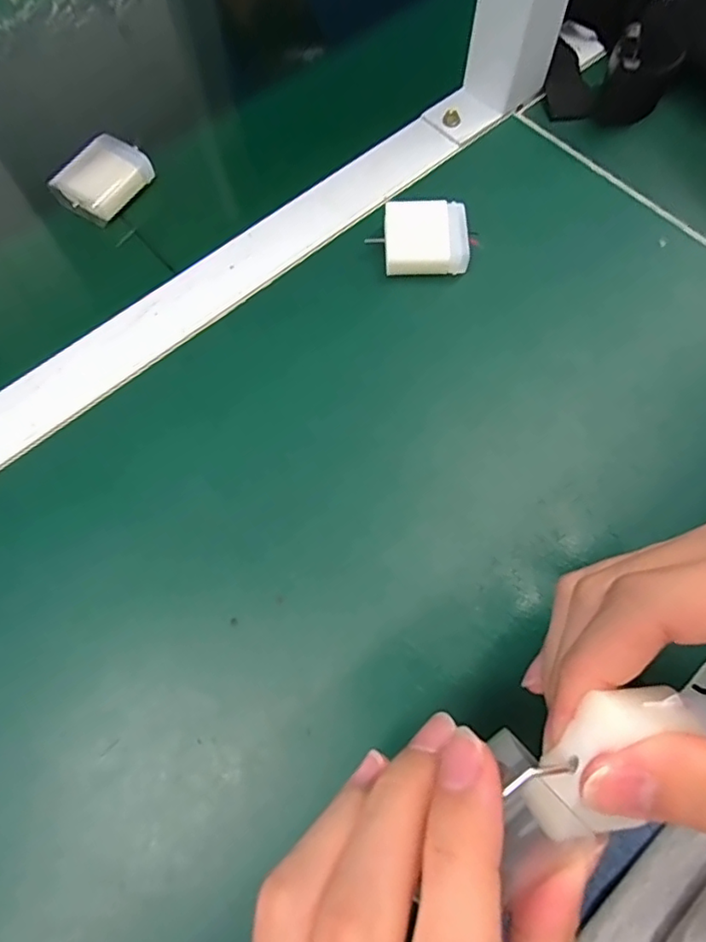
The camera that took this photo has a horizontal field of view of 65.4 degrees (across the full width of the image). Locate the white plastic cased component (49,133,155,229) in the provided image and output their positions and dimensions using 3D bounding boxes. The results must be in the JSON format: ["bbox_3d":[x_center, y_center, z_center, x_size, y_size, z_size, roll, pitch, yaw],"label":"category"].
[{"bbox_3d":[-0.159,-0.186,0.353,0.040,0.022,0.054,34,73,12],"label":"white plastic cased component"}]

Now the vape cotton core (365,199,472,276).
[{"bbox_3d":[0.040,-0.136,0.324,0.052,0.021,0.042,-2,69,0],"label":"vape cotton core"}]

